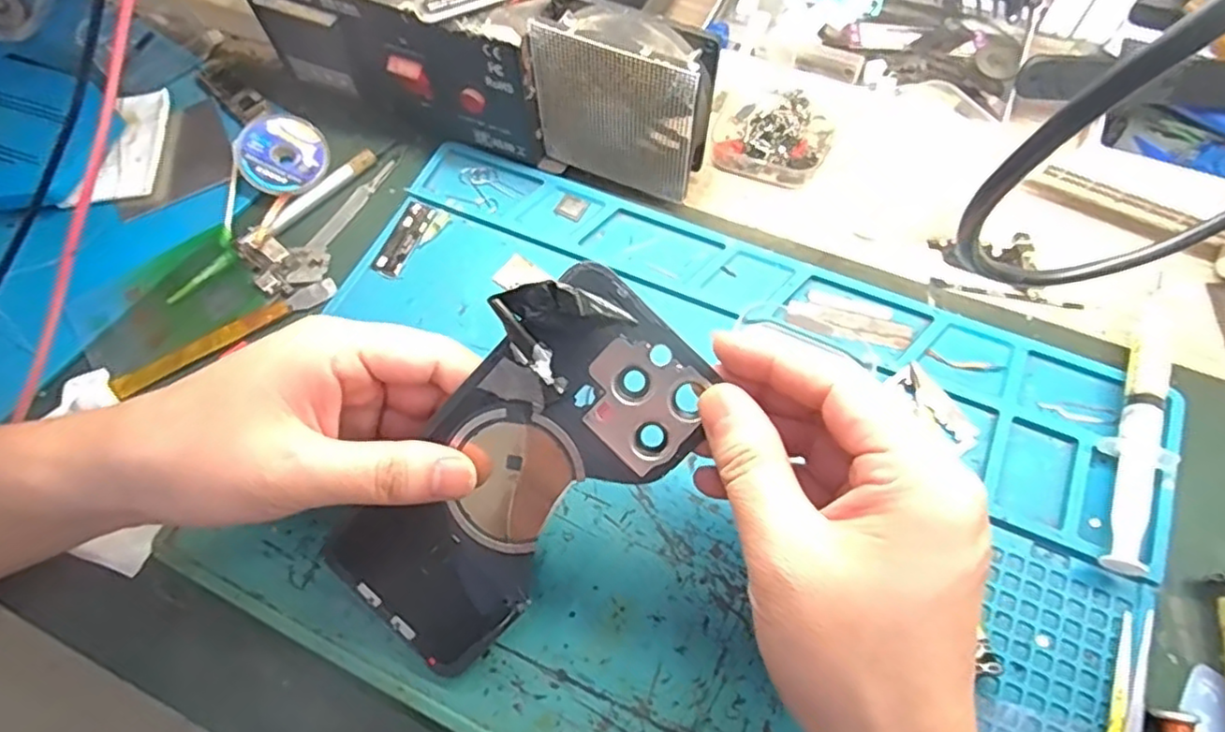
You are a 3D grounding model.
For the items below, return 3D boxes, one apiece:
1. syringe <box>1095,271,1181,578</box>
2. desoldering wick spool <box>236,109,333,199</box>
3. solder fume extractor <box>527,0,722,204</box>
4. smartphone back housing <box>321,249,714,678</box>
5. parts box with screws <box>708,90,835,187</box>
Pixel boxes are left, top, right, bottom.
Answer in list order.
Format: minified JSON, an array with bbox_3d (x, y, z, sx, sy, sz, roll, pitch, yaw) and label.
[{"bbox_3d":[0.224,0.023,0.278,0.024,0.015,0.135,24,70,13],"label":"syringe"},{"bbox_3d":[-0.182,-0.117,0.366,0.048,0.011,0.048,1,84,-12],"label":"desoldering wick spool"},{"bbox_3d":[0.007,-0.125,0.321,0.083,0.087,0.031,21,69,12],"label":"solder fume extractor"},{"bbox_3d":[-0.038,0.040,0.239,0.076,0.011,0.155,43,101,0],"label":"smartphone back housing"},{"bbox_3d":[0.089,-0.129,0.363,0.063,0.021,0.058,20,69,12],"label":"parts box with screws"}]

